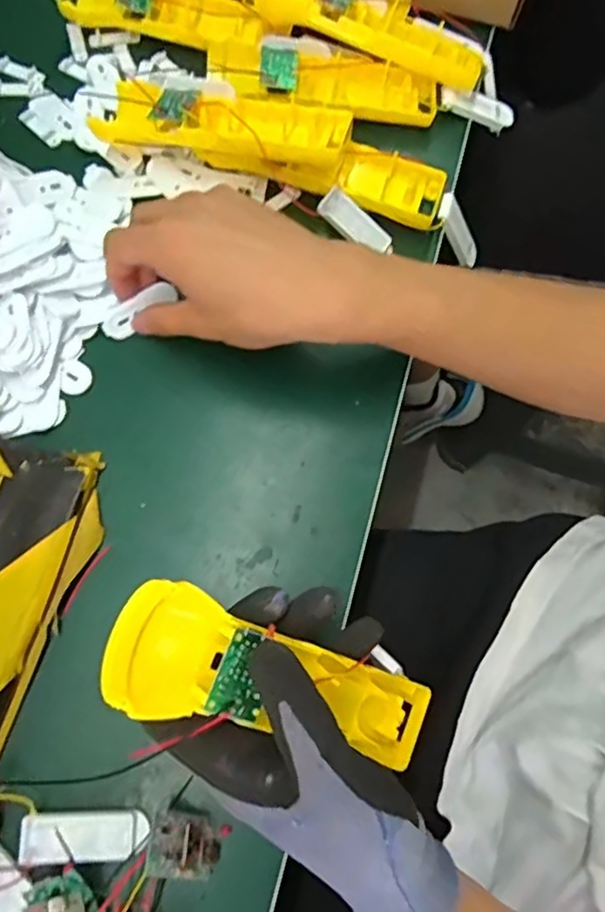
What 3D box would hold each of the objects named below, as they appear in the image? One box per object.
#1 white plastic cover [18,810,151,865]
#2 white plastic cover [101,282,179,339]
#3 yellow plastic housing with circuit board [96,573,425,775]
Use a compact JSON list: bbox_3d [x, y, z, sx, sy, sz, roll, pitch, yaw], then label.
[{"bbox_3d":[-0.104,0.182,0.302,0.056,0.013,0.019,1,72,-1],"label":"white plastic cover"},{"bbox_3d":[-0.100,-0.089,0.383,0.047,0.010,0.014,-34,75,7],"label":"white plastic cover"},{"bbox_3d":[-0.006,0.103,0.283,0.170,0.022,0.048,28,70,-29],"label":"yellow plastic housing with circuit board"}]

